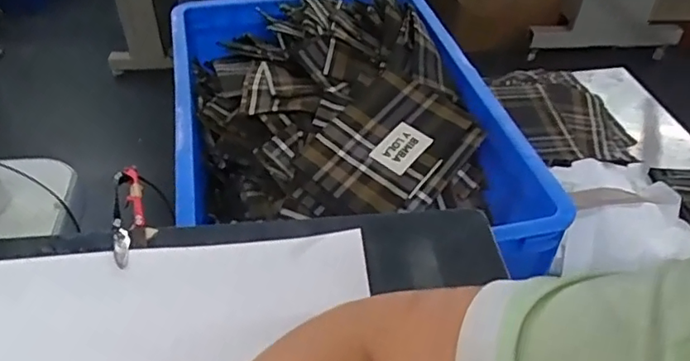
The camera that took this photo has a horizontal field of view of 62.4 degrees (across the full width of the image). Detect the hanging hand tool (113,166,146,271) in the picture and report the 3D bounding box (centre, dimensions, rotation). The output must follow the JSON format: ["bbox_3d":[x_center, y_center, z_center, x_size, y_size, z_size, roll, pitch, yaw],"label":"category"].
[{"bbox_3d":[-0.161,0.027,0.424,0.021,0.017,0.099,-7,40,-18],"label":"hanging hand tool"}]

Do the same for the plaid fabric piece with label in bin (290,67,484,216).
[{"bbox_3d":[0.051,-0.041,0.614,0.138,0.015,0.184,37,63,17],"label":"plaid fabric piece with label in bin"}]

